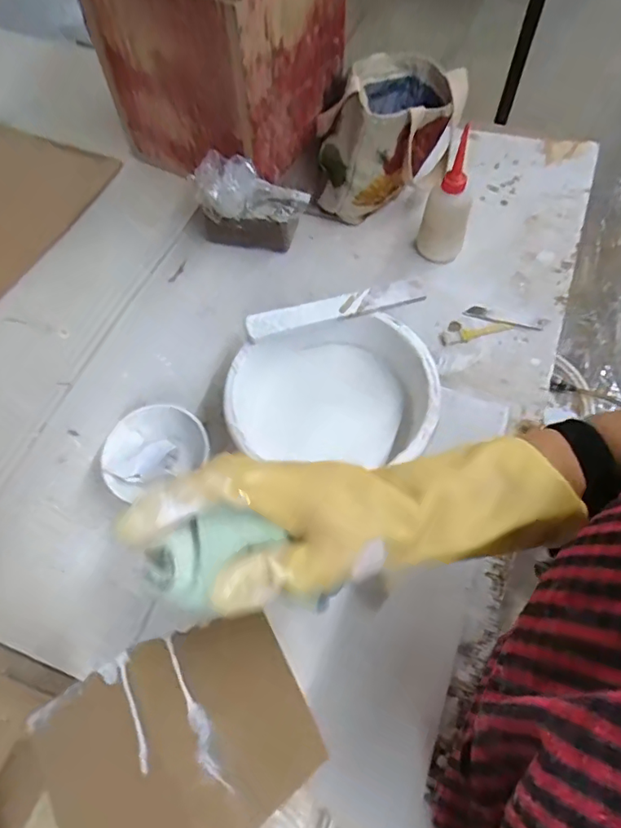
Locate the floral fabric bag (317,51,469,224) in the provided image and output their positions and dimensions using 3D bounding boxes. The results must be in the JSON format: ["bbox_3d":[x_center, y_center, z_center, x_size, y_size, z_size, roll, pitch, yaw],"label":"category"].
[{"bbox_3d":[0.110,-0.394,0.745,0.188,0.152,0.196,10,65,7],"label":"floral fabric bag"}]

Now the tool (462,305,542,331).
[{"bbox_3d":[0.247,-0.124,0.685,0.097,0.009,0.018,20,67,12],"label":"tool"}]

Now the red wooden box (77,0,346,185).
[{"bbox_3d":[-0.123,-0.517,0.719,0.258,0.287,0.241,29,69,15],"label":"red wooden box"}]

